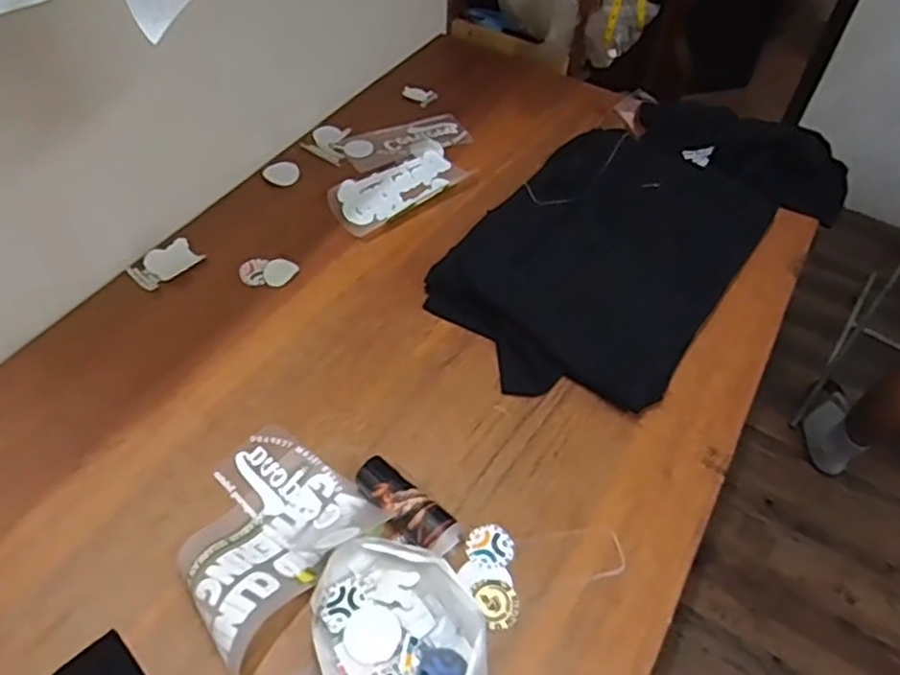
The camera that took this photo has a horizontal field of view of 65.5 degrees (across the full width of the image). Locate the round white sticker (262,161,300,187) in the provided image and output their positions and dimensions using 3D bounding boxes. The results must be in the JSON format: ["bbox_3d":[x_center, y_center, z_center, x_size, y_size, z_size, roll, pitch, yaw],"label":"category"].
[{"bbox_3d":[-0.300,-0.296,1.260,0.063,0.004,0.065,7,53,-9],"label":"round white sticker"}]

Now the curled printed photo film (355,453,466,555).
[{"bbox_3d":[-0.054,0.200,0.828,0.143,0.048,0.057,36,57,23],"label":"curled printed photo film"}]

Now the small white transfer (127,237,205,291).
[{"bbox_3d":[-0.444,-0.117,1.091,0.064,0.005,0.104,35,56,22],"label":"small white transfer"}]

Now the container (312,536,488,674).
[{"bbox_3d":[-0.058,0.309,0.737,0.160,0.048,0.197,-25,57,-22],"label":"container"}]

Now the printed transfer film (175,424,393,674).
[{"bbox_3d":[-0.220,0.211,0.796,0.210,0.068,0.228,34,56,21],"label":"printed transfer film"}]

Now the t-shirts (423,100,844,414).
[{"bbox_3d":[0.340,-0.205,1.190,0.421,0.069,0.829,38,58,24],"label":"t-shirts"}]

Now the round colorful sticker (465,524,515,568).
[{"bbox_3d":[0.048,0.247,0.828,0.055,0.004,0.055,-2,46,2],"label":"round colorful sticker"}]

